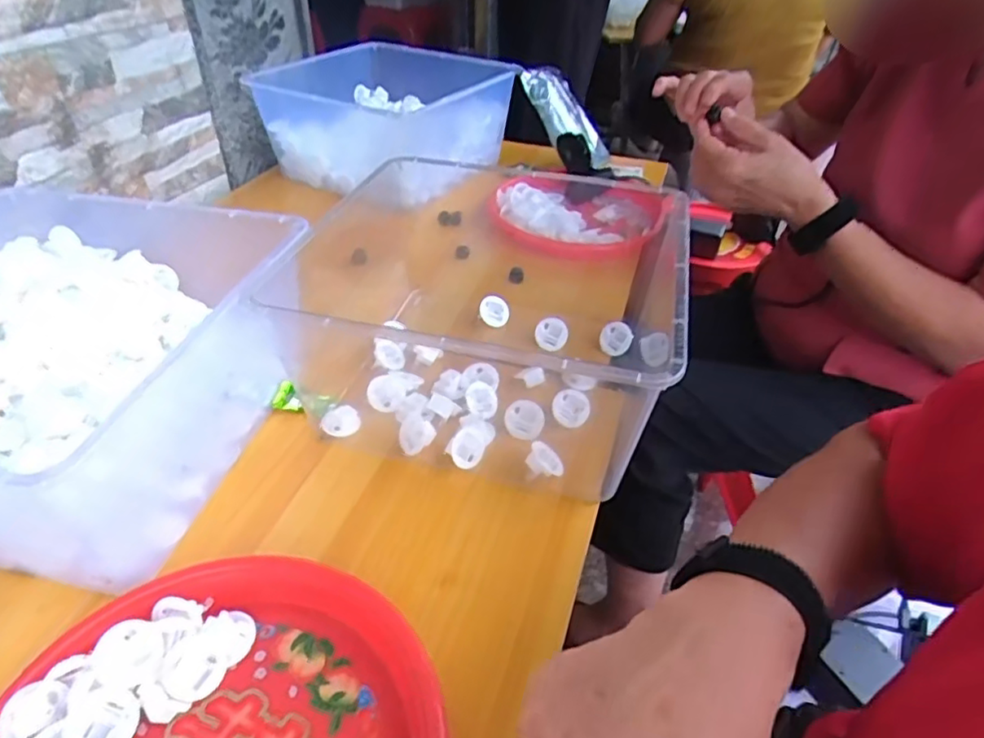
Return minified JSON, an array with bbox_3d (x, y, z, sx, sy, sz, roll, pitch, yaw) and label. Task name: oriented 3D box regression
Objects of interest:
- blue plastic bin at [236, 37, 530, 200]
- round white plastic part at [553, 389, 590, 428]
[{"bbox_3d":[-0.148,-0.349,0.852,0.317,0.144,0.195,15,41,16],"label":"blue plastic bin"},{"bbox_3d":[0.067,0.034,0.526,0.031,0.031,0.006,29,4,4],"label":"round white plastic part"}]

